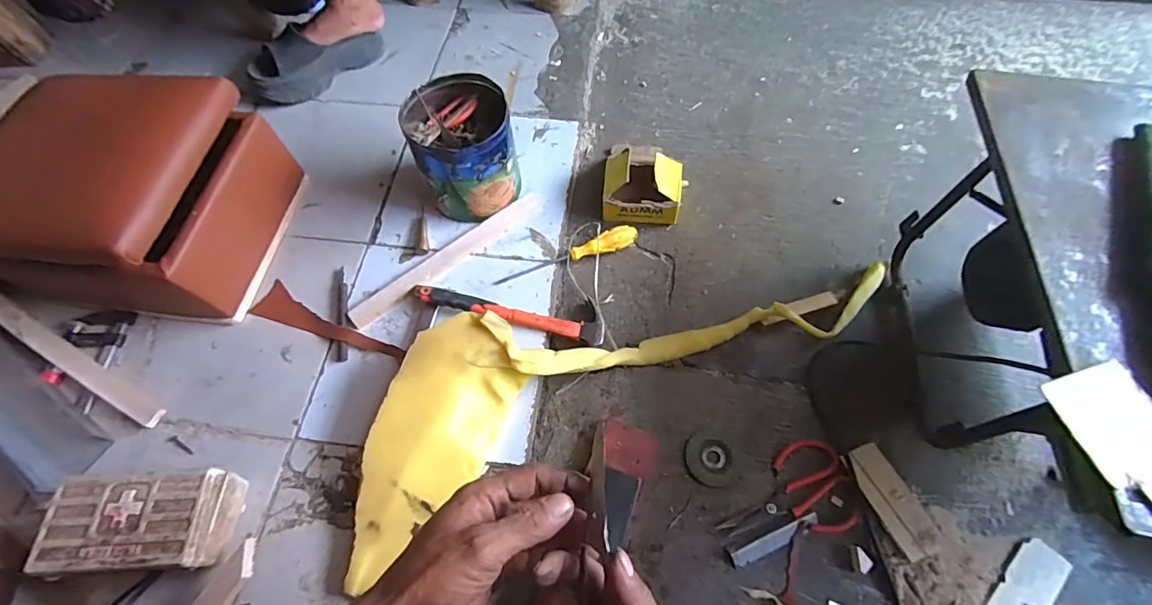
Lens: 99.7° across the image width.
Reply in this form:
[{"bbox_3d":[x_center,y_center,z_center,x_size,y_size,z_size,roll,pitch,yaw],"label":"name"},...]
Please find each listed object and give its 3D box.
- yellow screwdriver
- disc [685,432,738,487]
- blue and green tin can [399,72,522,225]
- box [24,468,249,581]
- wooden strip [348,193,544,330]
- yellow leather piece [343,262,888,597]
[{"bbox_3d":[-0.011,-0.069,0.725,0.225,0.021,0.028,-22,64,-11],"label":"yellow screwdriver"},{"bbox_3d":[0.167,0.193,0.602,0.061,0.004,0.062,0,62,0],"label":"disc"},{"bbox_3d":[-0.163,-0.221,0.727,0.136,0.151,0.144,0,62,0],"label":"blue and green tin can"},{"bbox_3d":[-0.468,0.243,0.534,0.157,0.080,0.091,-4,62,-2],"label":"box"},{"bbox_3d":[-0.186,-0.070,0.730,0.329,0.007,0.036,-38,68,-17],"label":"wooden strip"},{"bbox_3d":[0.059,0.061,0.632,0.772,0.063,0.237,-24,65,-12],"label":"yellow leather piece"}]

